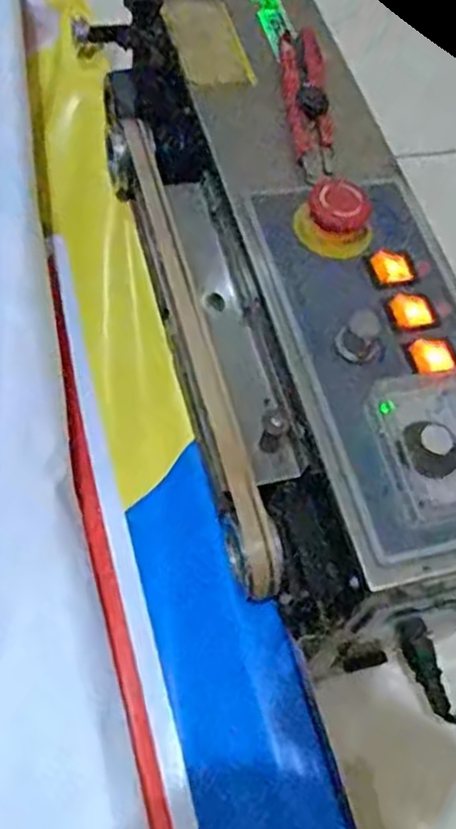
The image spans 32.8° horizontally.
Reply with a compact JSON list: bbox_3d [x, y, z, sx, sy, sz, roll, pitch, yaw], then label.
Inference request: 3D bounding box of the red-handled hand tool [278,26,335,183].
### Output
[{"bbox_3d":[0.055,-0.224,0.546,0.031,0.018,0.163,1,54,-3],"label":"red-handled hand tool"}]

